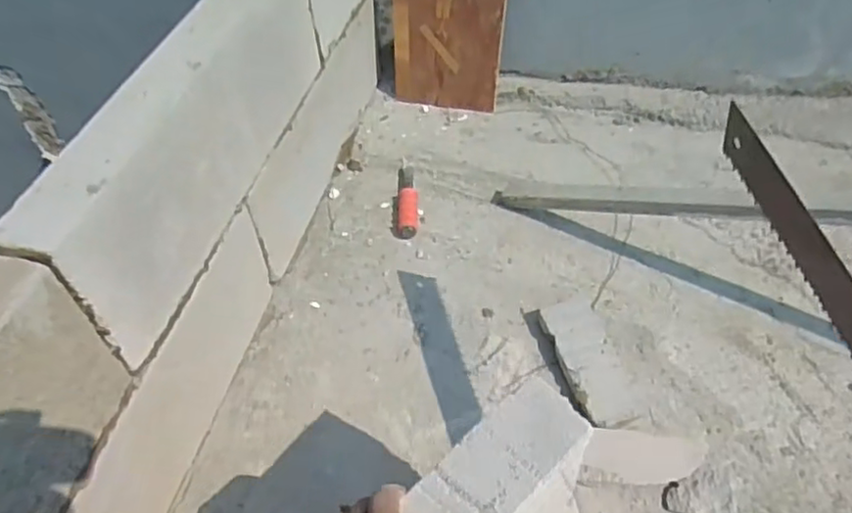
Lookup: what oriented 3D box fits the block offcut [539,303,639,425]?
[{"bbox_3d":[0.231,0.147,0.928,0.084,0.037,0.201,-13,50,-9],"label":"block offcut"}]

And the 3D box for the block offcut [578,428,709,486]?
[{"bbox_3d":[0.278,0.261,0.842,0.156,0.026,0.066,2,49,4],"label":"block offcut"}]

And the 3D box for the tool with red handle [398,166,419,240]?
[{"bbox_3d":[-0.031,-0.098,1.148,0.036,0.028,0.170,-2,49,0],"label":"tool with red handle"}]

